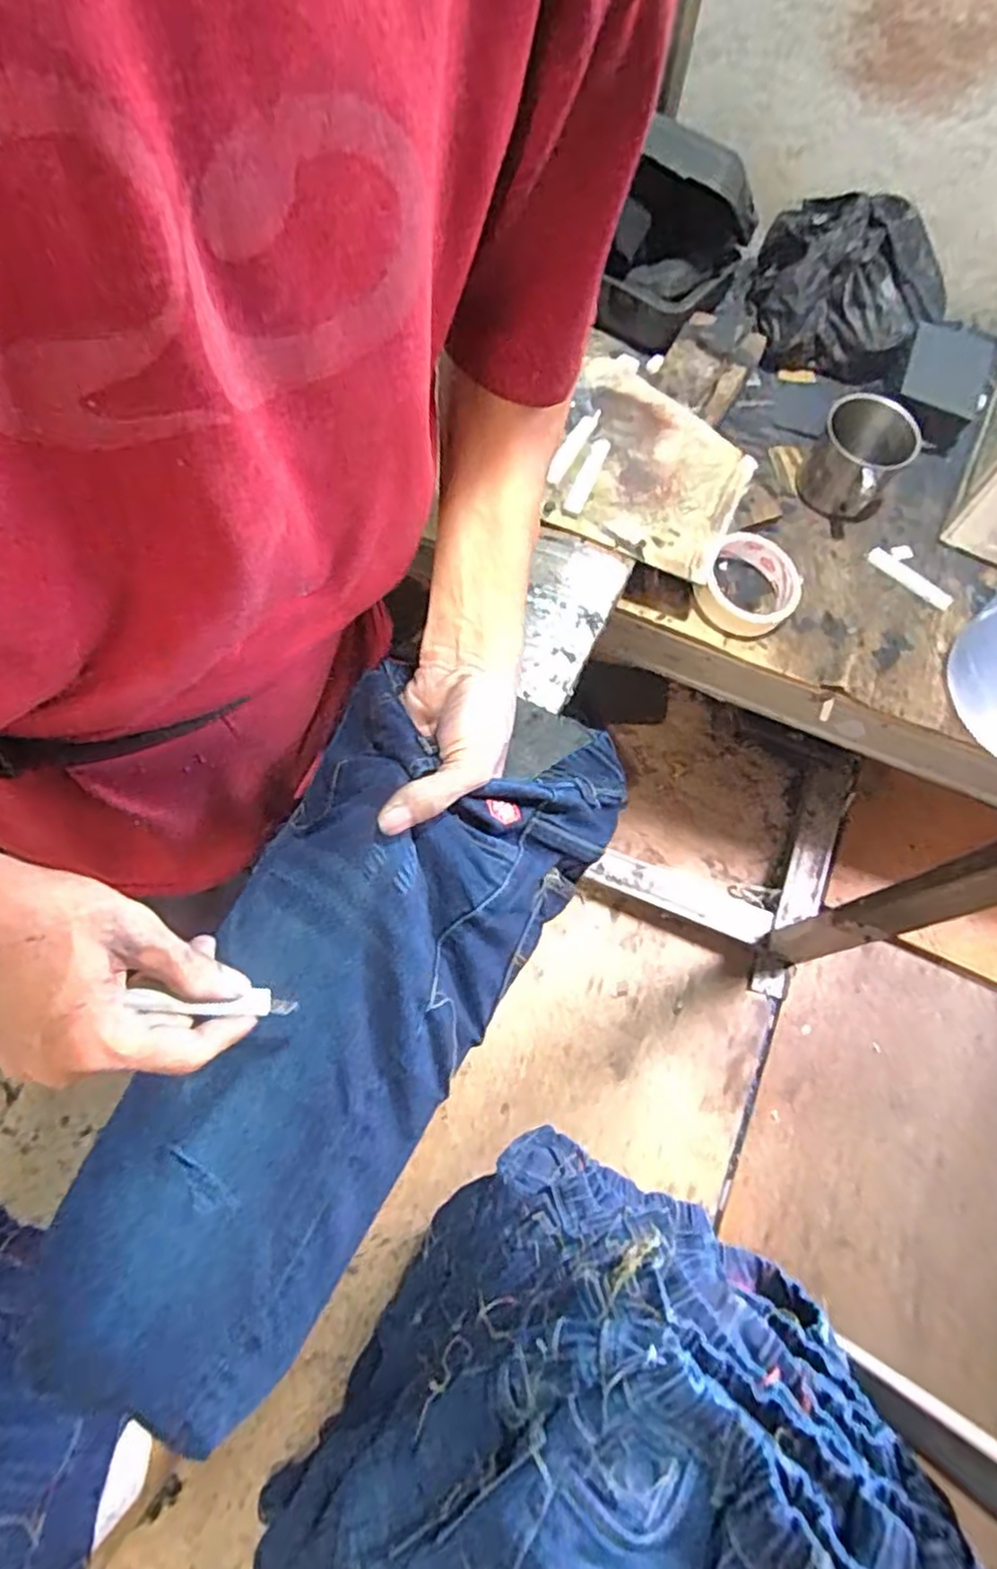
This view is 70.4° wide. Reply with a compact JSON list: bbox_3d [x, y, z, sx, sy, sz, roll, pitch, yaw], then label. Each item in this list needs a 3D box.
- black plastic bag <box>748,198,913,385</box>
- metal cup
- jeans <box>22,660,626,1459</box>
[{"bbox_3d":[0.345,-0.512,0.730,0.156,0.117,0.133,12,67,3],"label":"black plastic bag"},{"bbox_3d":[0.333,-0.302,0.659,0.083,0.077,0.083,1,67,-2],"label":"metal cup"},{"bbox_3d":[-0.108,0.144,0.430,0.178,0.102,0.453,31,81,12],"label":"jeans"}]

